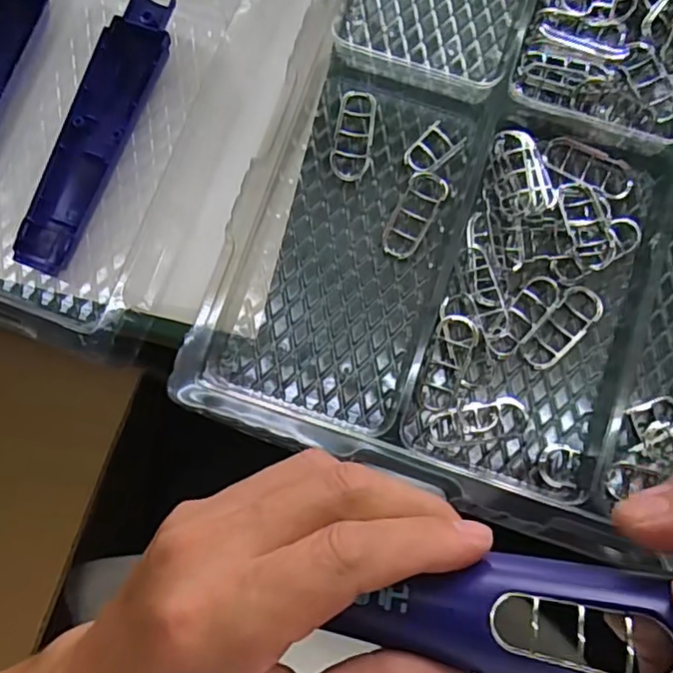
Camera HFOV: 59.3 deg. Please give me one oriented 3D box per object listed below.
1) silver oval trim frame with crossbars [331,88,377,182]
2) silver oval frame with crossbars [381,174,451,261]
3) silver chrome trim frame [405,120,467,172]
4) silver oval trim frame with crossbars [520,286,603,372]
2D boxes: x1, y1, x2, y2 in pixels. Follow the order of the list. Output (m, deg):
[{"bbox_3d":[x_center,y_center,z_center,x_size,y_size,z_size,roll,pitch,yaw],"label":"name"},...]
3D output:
[{"bbox_3d":[0.010,-0.114,0.337,0.023,0.012,0.051,7,81,1],"label":"silver oval trim frame with crossbars"},{"bbox_3d":[0.045,-0.068,0.333,0.022,0.009,0.052,26,82,4],"label":"silver oval frame with crossbars"},{"bbox_3d":[0.055,-0.107,0.338,0.022,0.008,0.033,45,84,7],"label":"silver chrome trim frame"},{"bbox_3d":[0.122,-0.004,0.322,0.023,0.009,0.050,41,83,6],"label":"silver oval trim frame with crossbars"}]

